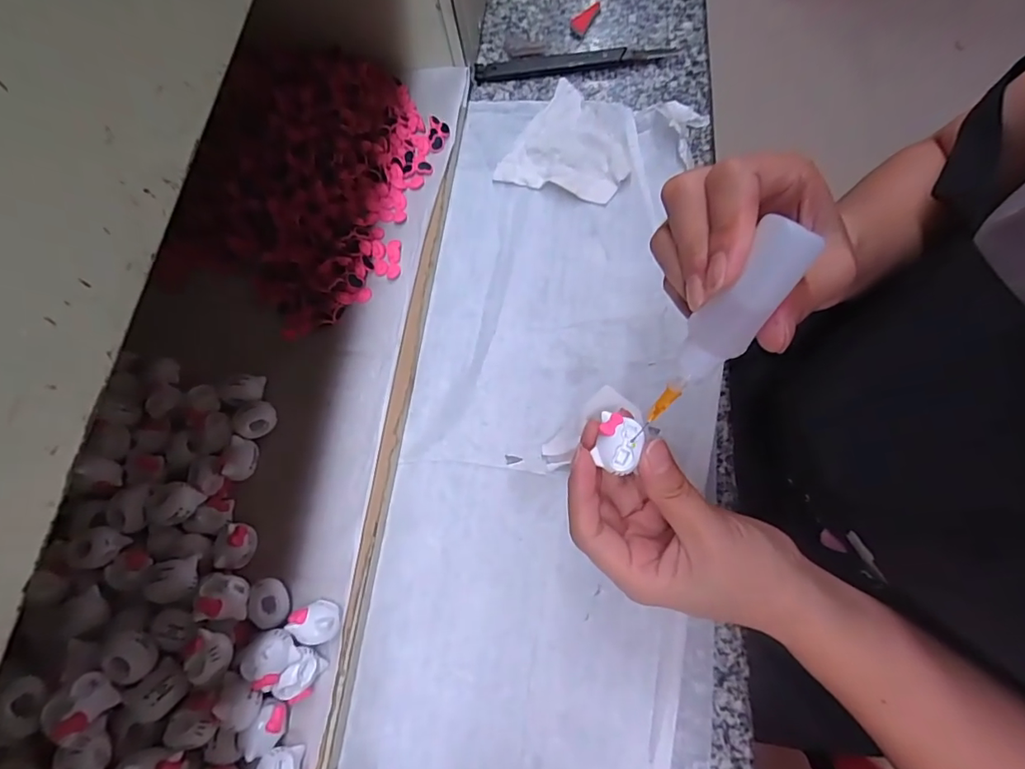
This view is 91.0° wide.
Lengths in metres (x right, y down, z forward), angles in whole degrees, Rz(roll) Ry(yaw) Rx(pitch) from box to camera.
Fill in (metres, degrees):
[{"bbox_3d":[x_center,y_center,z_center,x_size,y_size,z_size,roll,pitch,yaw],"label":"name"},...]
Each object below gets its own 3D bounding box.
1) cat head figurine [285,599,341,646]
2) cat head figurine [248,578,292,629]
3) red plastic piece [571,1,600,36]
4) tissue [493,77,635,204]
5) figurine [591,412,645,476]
[{"bbox_3d":[-0.106,0.130,0.274,0.024,0.022,0.021,-17,71,-1],"label":"cat head figurine"},{"bbox_3d":[-0.133,0.121,0.280,0.017,0.022,0.025,-15,73,-3],"label":"cat head figurine"},{"bbox_3d":[0.062,-0.312,0.430,0.015,0.007,0.035,28,76,13],"label":"red plastic piece"},{"bbox_3d":[0.046,-0.186,0.381,0.091,0.015,0.093,18,74,11],"label":"tissue"},{"bbox_3d":[0.046,0.025,0.220,0.018,0.009,0.025,16,74,7],"label":"figurine"}]

